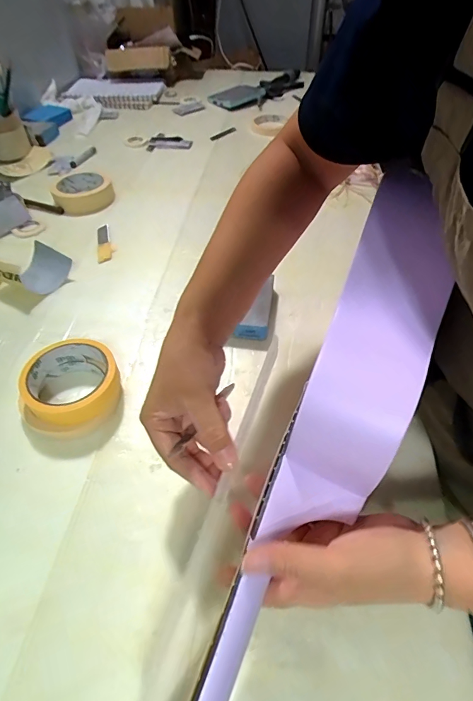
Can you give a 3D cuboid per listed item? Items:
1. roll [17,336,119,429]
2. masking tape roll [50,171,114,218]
[{"bbox_3d":[-0.172,0.035,0.409,0.089,0.044,0.089,0,49,0],"label":"roll"},{"bbox_3d":[-0.263,-0.270,0.672,0.096,0.040,0.096,0,49,0],"label":"masking tape roll"}]

